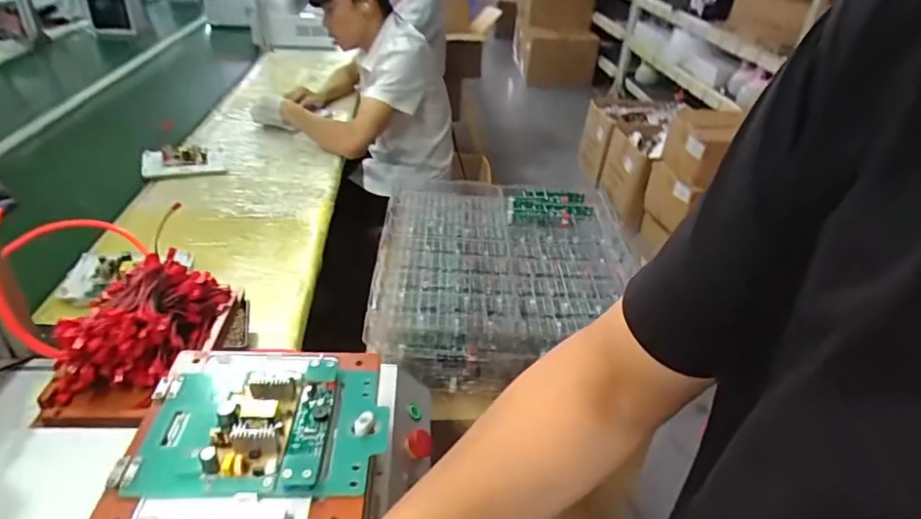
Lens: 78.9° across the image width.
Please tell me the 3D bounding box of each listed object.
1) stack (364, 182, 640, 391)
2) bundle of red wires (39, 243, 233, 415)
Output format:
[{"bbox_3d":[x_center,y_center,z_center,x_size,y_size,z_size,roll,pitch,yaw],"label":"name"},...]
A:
[{"bbox_3d":[0.065,0.014,0.860,0.377,0.102,0.372,2,42,-5],"label":"stack"},{"bbox_3d":[-0.357,0.069,0.608,0.122,0.071,0.188,8,33,6],"label":"bundle of red wires"}]

